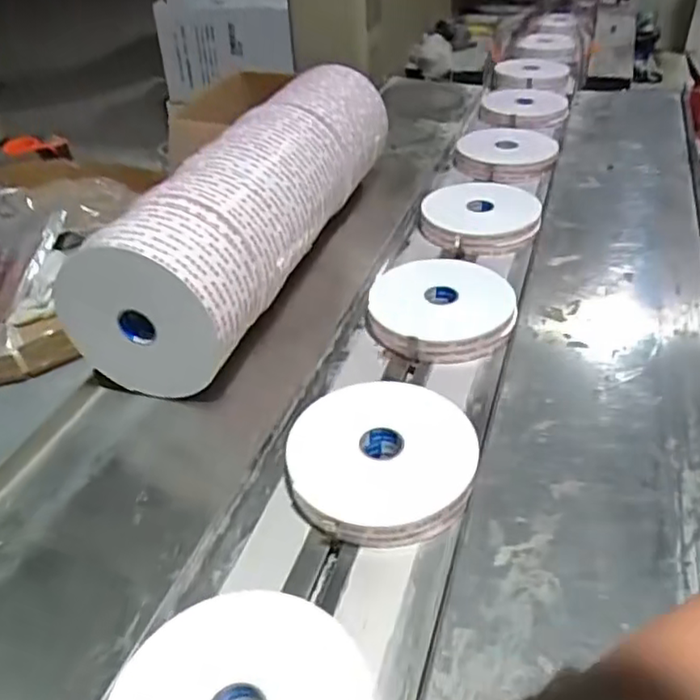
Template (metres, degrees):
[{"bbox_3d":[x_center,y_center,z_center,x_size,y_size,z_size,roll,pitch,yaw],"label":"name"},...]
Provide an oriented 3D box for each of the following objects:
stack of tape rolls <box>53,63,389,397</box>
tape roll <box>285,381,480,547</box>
[{"bbox_3d":[-0.109,-0.182,0.795,0.160,0.171,0.536,12,43,18],"label":"stack of tape rolls"},{"bbox_3d":[0.029,0.093,0.587,0.163,0.028,0.166,-1,38,1],"label":"tape roll"}]

